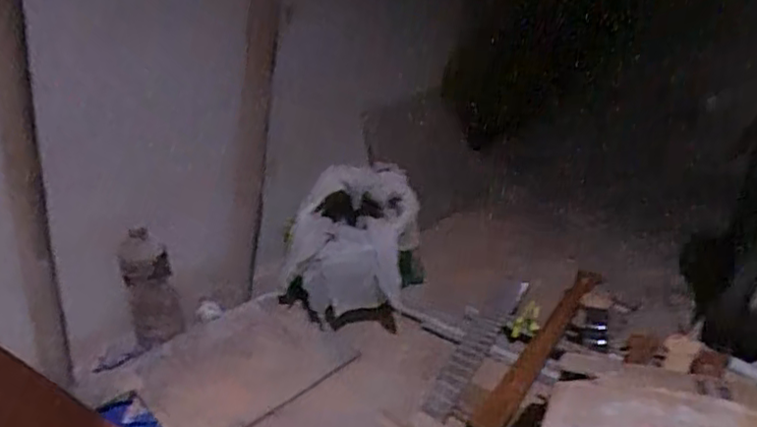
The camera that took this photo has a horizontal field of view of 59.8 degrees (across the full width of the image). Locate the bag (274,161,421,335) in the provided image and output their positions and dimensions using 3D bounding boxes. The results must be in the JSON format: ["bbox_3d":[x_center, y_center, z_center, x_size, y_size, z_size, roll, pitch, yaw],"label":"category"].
[{"bbox_3d":[-0.069,0.068,1.481,0.301,0.266,0.223,2,29,5],"label":"bag"}]

